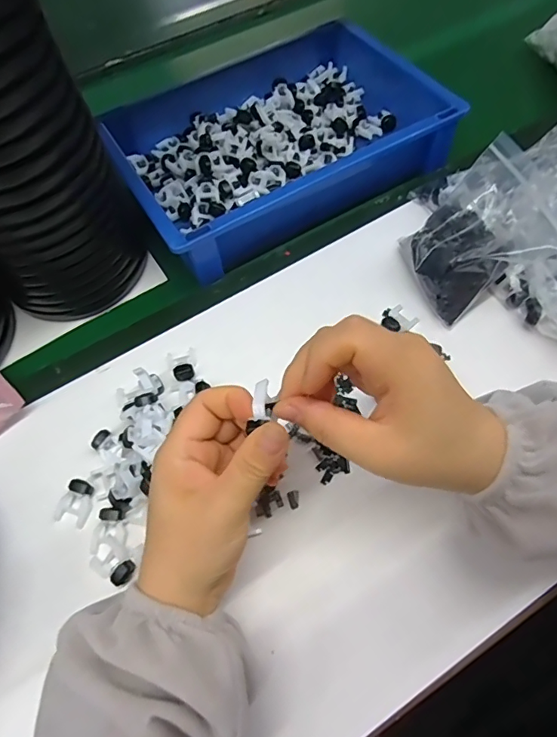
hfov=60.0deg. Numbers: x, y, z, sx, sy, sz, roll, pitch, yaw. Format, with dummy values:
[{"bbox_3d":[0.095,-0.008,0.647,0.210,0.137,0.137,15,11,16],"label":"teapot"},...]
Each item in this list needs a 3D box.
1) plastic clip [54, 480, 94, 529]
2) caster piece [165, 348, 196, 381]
[{"bbox_3d":[-0.142,0.092,0.335,0.021,0.009,0.029,14,63,11],"label":"plastic clip"},{"bbox_3d":[-0.078,-0.004,0.385,0.023,0.009,0.028,-15,61,-5],"label":"caster piece"}]

